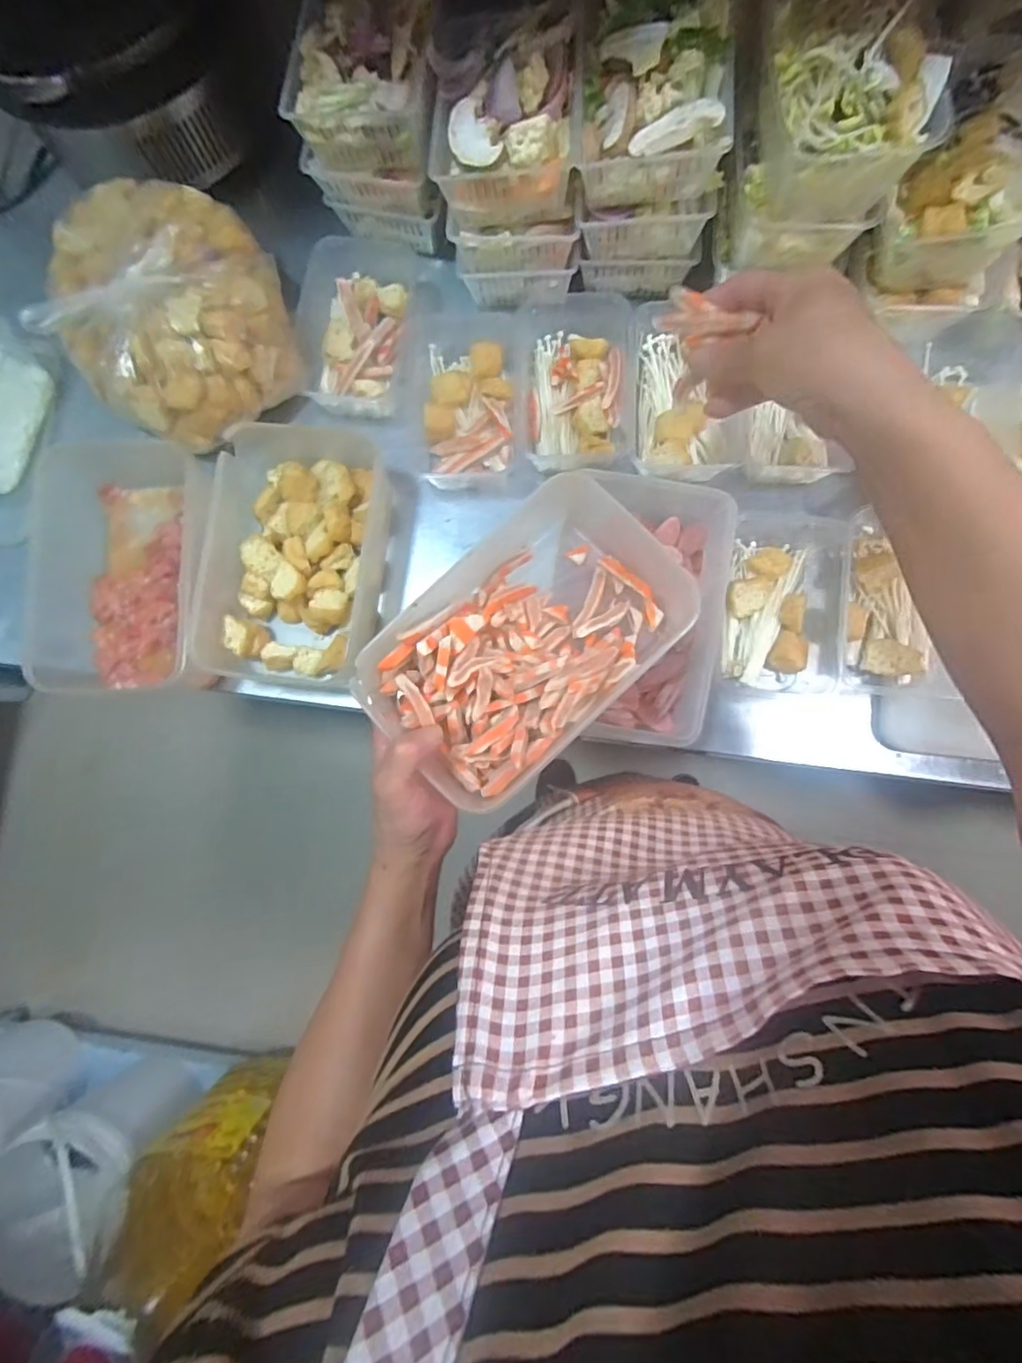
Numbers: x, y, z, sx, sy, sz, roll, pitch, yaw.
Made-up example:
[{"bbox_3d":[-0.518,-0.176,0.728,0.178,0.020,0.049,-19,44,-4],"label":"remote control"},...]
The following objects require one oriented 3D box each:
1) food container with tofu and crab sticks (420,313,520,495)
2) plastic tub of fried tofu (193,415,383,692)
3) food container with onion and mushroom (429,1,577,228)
[{"bbox_3d":[-0.042,-0.292,0.574,0.099,0.057,0.195,1,84,3],"label":"food container with tofu and crab sticks"},{"bbox_3d":[-0.205,-0.123,0.547,0.164,0.076,0.241,5,85,3],"label":"plastic tub of fried tofu"},{"bbox_3d":[-0.005,-0.472,0.470,0.118,0.066,0.140,0,84,3],"label":"food container with onion and mushroom"}]

